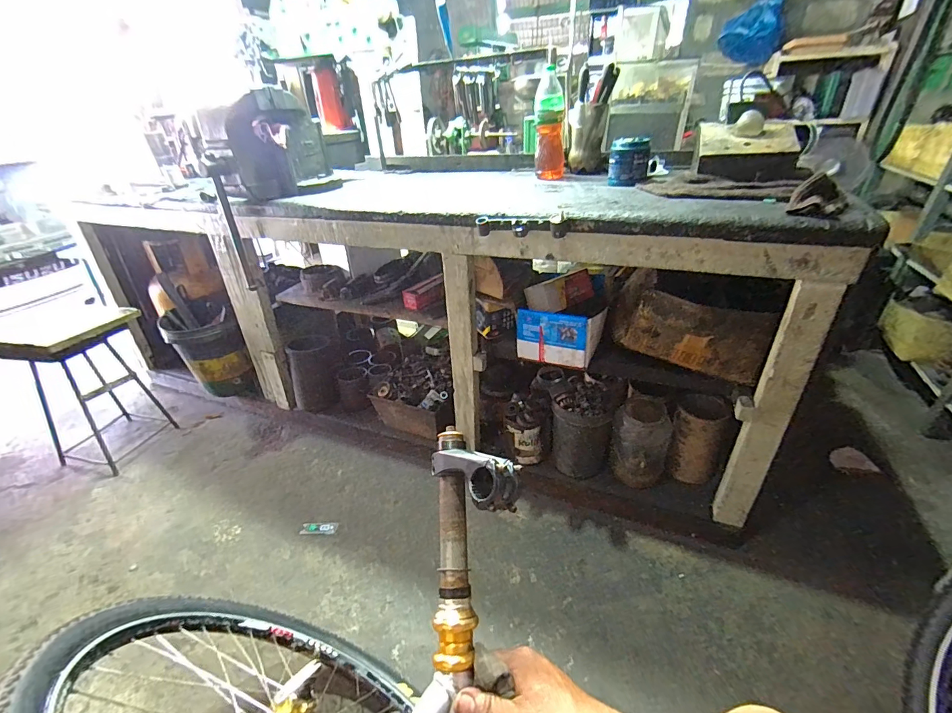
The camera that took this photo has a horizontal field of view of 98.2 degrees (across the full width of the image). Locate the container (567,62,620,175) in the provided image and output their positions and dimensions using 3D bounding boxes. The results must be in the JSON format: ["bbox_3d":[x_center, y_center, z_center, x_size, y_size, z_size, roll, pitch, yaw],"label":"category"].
[{"bbox_3d":[0.327,-0.668,1.179,0.111,0.250,0.088,0,32,3],"label":"container"}]

